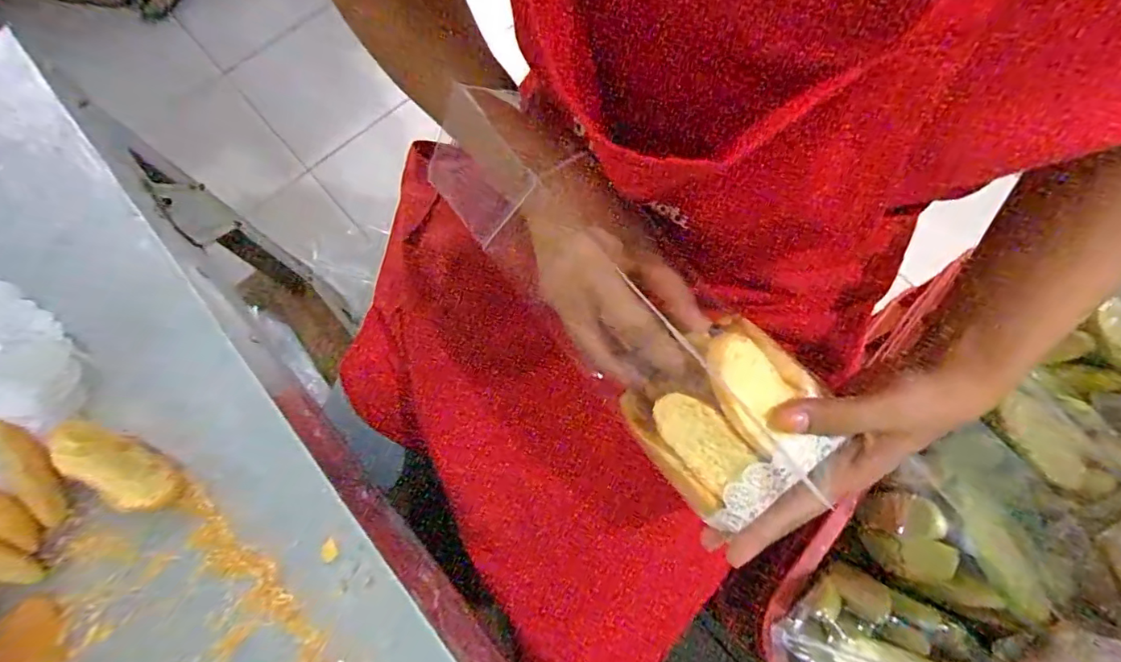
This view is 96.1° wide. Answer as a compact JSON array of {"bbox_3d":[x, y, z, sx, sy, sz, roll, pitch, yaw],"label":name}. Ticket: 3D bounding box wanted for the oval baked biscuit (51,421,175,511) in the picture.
[{"bbox_3d":[-0.303,0.092,0.341,0.090,0.028,0.035,23,75,9],"label":"oval baked biscuit"}]

